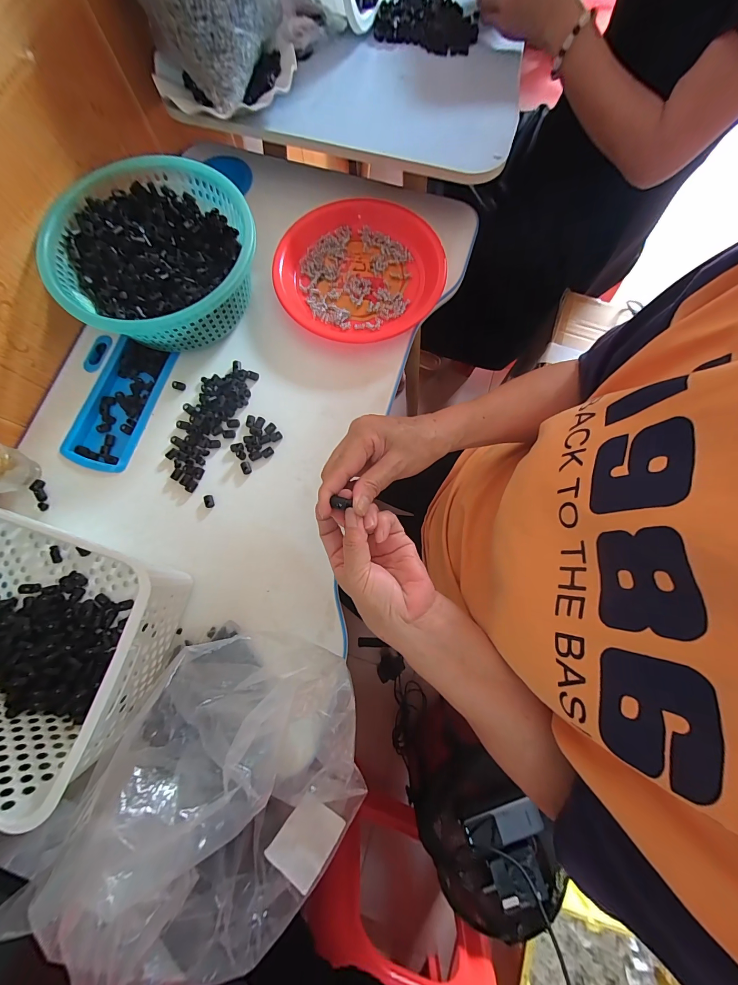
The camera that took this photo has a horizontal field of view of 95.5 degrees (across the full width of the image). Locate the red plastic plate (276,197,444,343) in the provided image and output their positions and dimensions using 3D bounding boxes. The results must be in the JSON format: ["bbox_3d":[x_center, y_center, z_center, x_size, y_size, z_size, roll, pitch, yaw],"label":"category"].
[{"bbox_3d":[-0.013,-0.300,0.450,0.214,0.029,0.214,-3,78,0],"label":"red plastic plate"}]

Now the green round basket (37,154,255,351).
[{"bbox_3d":[-0.255,-0.289,0.420,0.227,0.080,0.232,0,78,0],"label":"green round basket"}]

